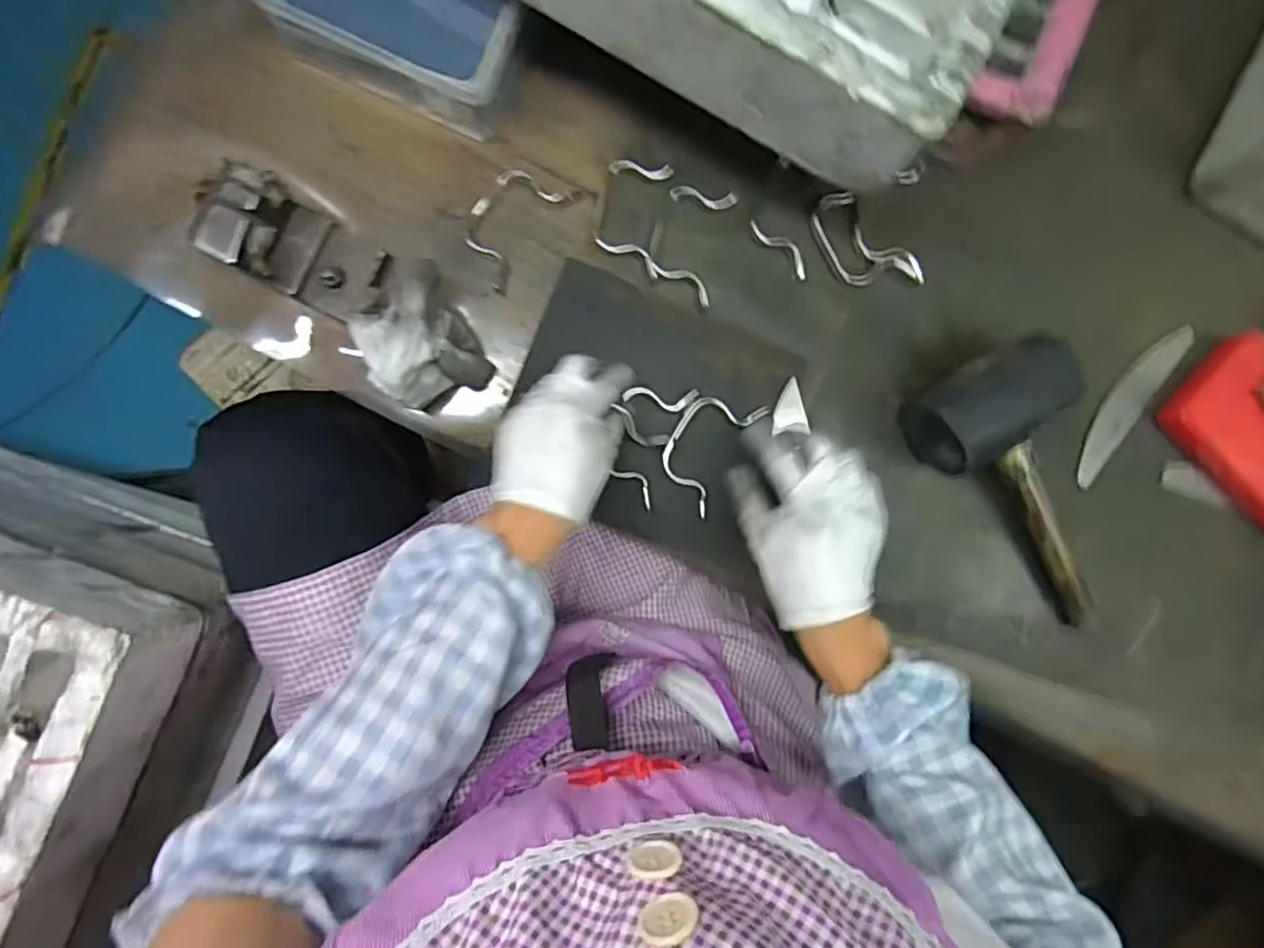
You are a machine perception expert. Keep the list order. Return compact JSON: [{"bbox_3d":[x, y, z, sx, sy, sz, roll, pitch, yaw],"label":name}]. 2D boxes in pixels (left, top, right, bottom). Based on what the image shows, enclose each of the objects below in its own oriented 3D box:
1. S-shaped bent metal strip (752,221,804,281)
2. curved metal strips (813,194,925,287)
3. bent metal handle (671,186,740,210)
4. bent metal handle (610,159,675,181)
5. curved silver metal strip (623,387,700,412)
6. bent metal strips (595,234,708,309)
[{"bbox_3d":[0.119,-0.179,0.511,0.061,0.004,0.016,45,87,-4],"label":"S-shaped bent metal strip"},{"bbox_3d":[0.182,-0.175,0.511,0.099,0.016,0.044,45,87,-4],"label":"curved metal strips"},{"bbox_3d":[0.056,-0.215,0.503,0.053,0.011,0.014,4,90,-5],"label":"bent metal handle"},{"bbox_3d":[0.007,-0.232,0.496,0.048,0.013,0.010,8,89,-5],"label":"bent metal handle"},{"bbox_3d":[0.022,-0.057,0.489,0.054,0.009,0.018,8,89,-5],"label":"curved silver metal strip"},{"bbox_3d":[0.019,-0.162,0.503,0.099,0.013,0.017,30,88,-4],"label":"bent metal strips"}]

